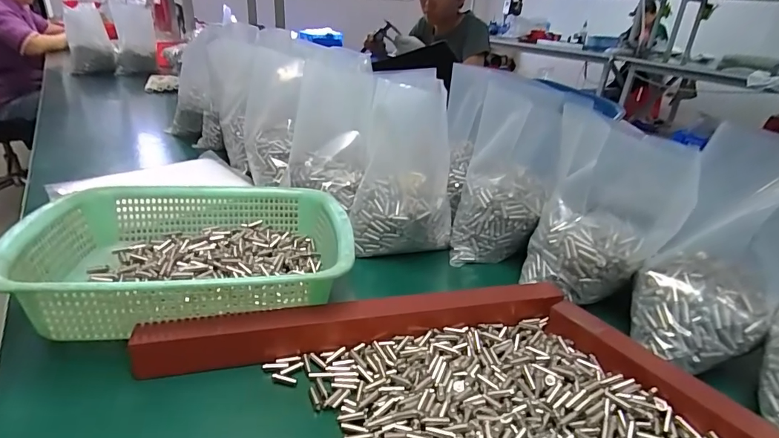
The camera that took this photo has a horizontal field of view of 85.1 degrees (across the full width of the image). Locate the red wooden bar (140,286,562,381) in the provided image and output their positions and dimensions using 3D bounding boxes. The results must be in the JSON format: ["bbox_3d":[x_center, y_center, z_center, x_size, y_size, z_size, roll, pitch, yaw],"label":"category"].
[{"bbox_3d":[-0.020,0.094,0.399,0.388,0.027,0.030,-3,28,-14],"label":"red wooden bar"}]

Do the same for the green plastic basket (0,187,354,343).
[{"bbox_3d":[-0.198,0.031,0.447,0.302,0.079,0.226,-4,28,-15],"label":"green plastic basket"}]

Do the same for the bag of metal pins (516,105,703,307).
[{"bbox_3d":[0.231,-0.007,0.469,0.124,0.184,0.106,11,28,13],"label":"bag of metal pins"}]

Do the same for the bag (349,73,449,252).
[{"bbox_3d":[0.025,-0.075,0.564,0.126,0.200,0.149,8,27,6],"label":"bag"}]

